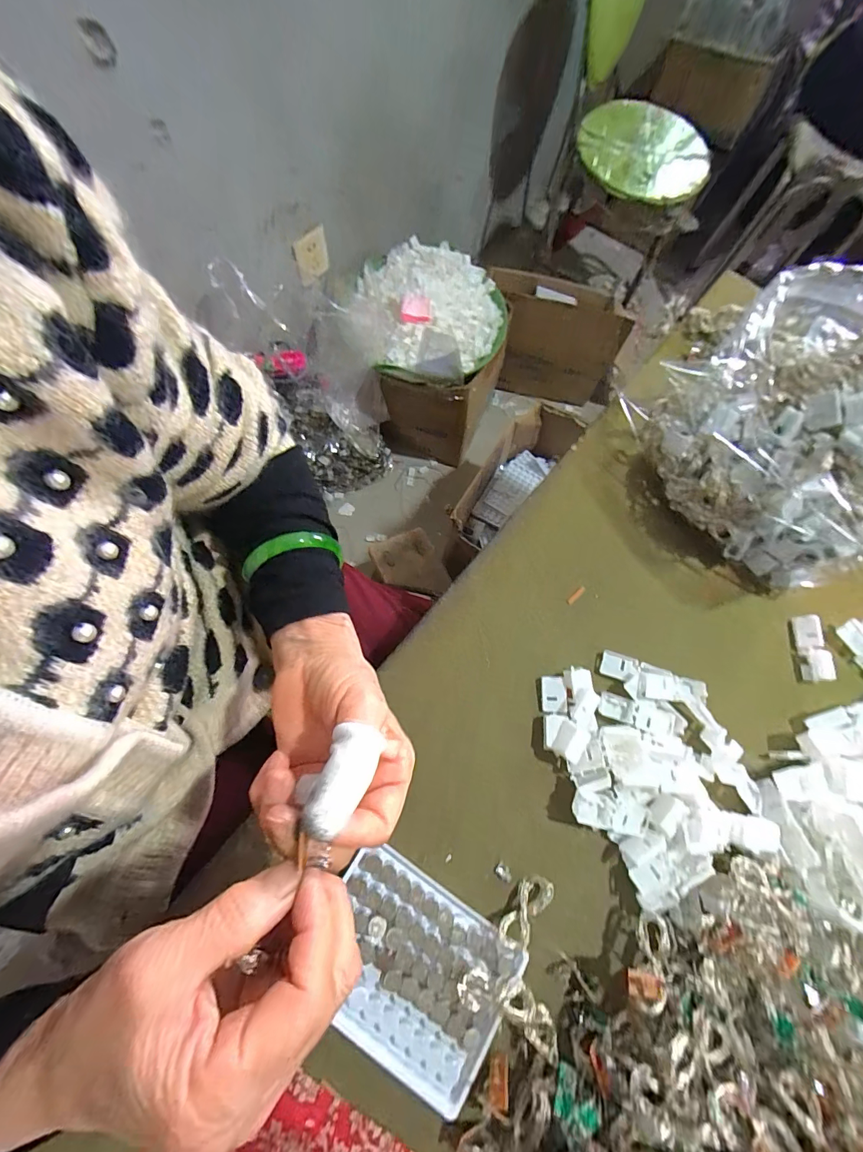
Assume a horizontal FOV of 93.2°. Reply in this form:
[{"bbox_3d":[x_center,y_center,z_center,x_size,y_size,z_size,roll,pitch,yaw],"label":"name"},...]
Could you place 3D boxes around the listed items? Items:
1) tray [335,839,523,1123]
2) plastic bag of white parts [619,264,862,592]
[{"bbox_3d":[-0.014,0.251,0.261,0.123,0.011,0.091,34,73,6],"label":"tray"},{"bbox_3d":[0.316,-0.120,0.348,0.188,0.132,0.236,-12,73,-11],"label":"plastic bag of white parts"}]

